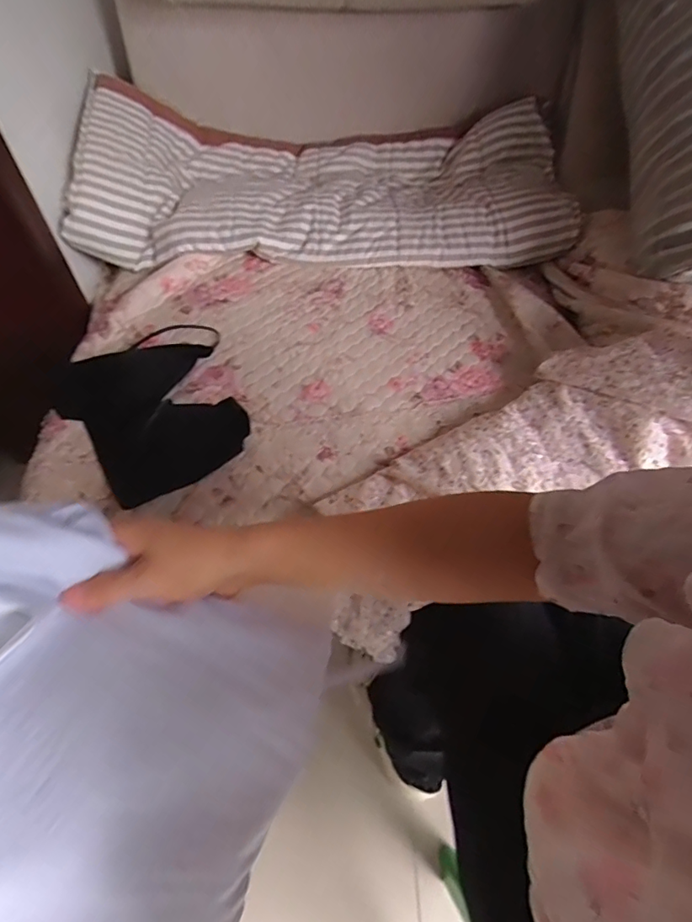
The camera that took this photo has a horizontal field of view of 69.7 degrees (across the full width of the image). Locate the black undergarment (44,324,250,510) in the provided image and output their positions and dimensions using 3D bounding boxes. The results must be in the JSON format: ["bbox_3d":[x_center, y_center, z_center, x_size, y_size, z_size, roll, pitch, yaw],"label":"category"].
[{"bbox_3d":[-0.252,-0.081,0.644,0.232,0.037,0.270,-26,60,-18],"label":"black undergarment"}]

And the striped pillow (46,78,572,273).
[{"bbox_3d":[-0.029,-0.489,0.861,0.789,0.161,0.325,-1,56,-2],"label":"striped pillow"}]

